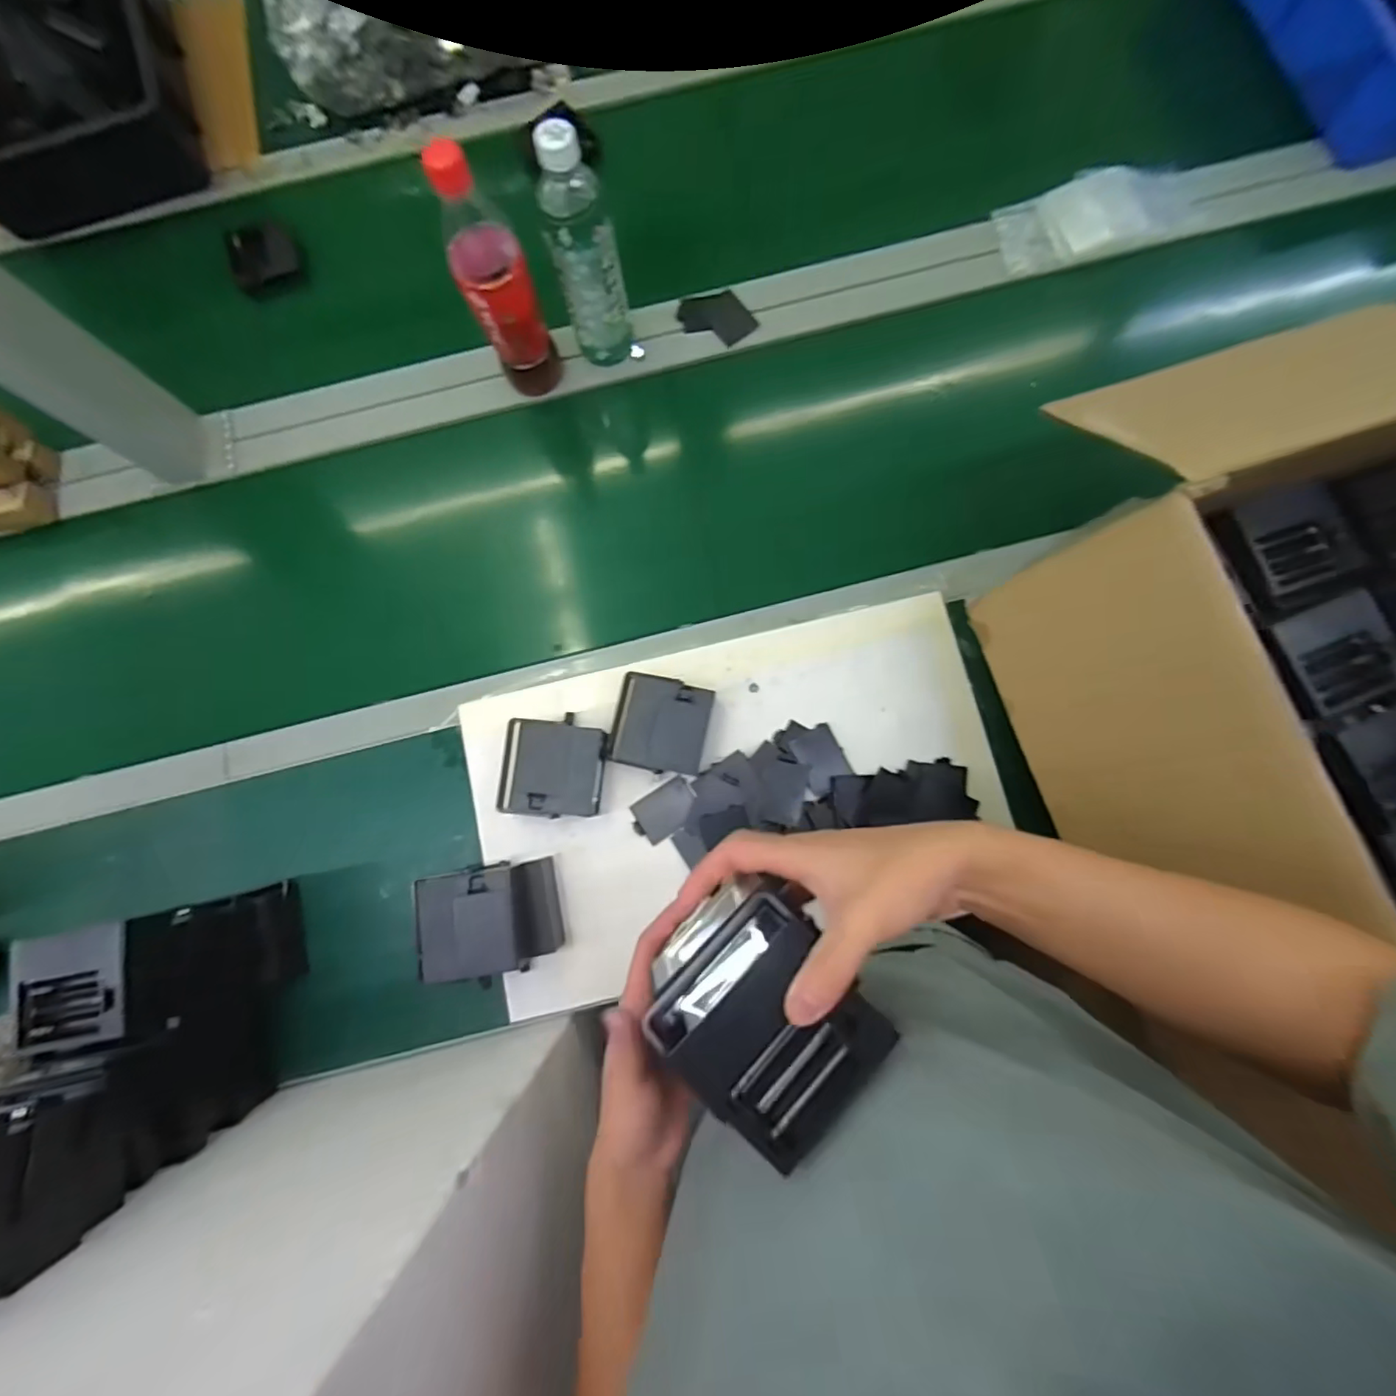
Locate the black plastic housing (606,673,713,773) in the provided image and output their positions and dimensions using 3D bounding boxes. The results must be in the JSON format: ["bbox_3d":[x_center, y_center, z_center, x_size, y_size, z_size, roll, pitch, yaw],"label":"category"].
[{"bbox_3d":[-0.035,0.028,0.602,0.100,0.038,0.093,12,82,5],"label":"black plastic housing"}]

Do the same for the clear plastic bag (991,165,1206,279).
[{"bbox_3d":[0.451,-0.546,0.668,0.234,0.033,0.101,-10,80,0],"label":"clear plastic bag"}]

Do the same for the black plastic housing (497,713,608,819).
[{"bbox_3d":[-0.141,0.067,0.576,0.094,0.033,0.092,7,81,3],"label":"black plastic housing"}]

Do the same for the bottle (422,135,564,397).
[{"bbox_3d":[-0.189,-0.390,0.565,0.066,0.235,0.058,-27,81,-2],"label":"bottle"}]

